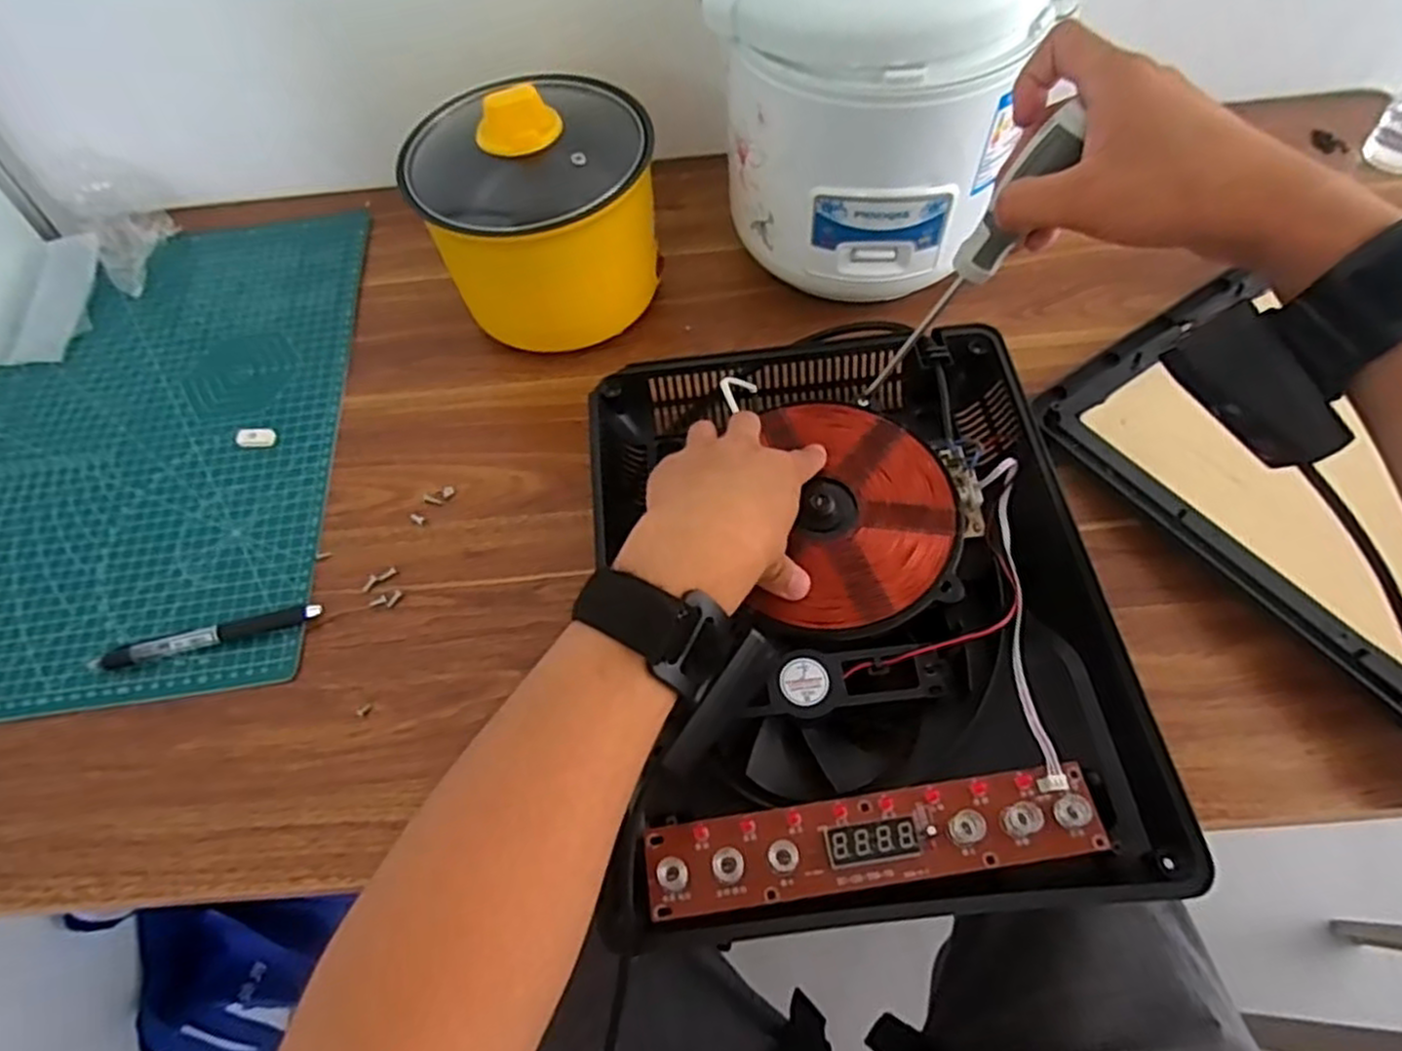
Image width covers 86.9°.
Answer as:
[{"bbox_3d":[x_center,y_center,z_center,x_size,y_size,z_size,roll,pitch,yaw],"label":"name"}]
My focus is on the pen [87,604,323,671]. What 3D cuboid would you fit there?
[{"bbox_3d":[-0.311,0.069,0.465,0.136,0.011,0.015,-15,60,-5],"label":"pen"}]

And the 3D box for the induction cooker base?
[{"bbox_3d":[0.078,0.030,0.425,0.267,0.042,0.346,-6,60,1],"label":"induction cooker base"}]

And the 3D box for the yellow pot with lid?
[{"bbox_3d":[-0.115,-0.226,0.540,0.158,0.158,0.132,-27,62,-11],"label":"yellow pot with lid"}]

